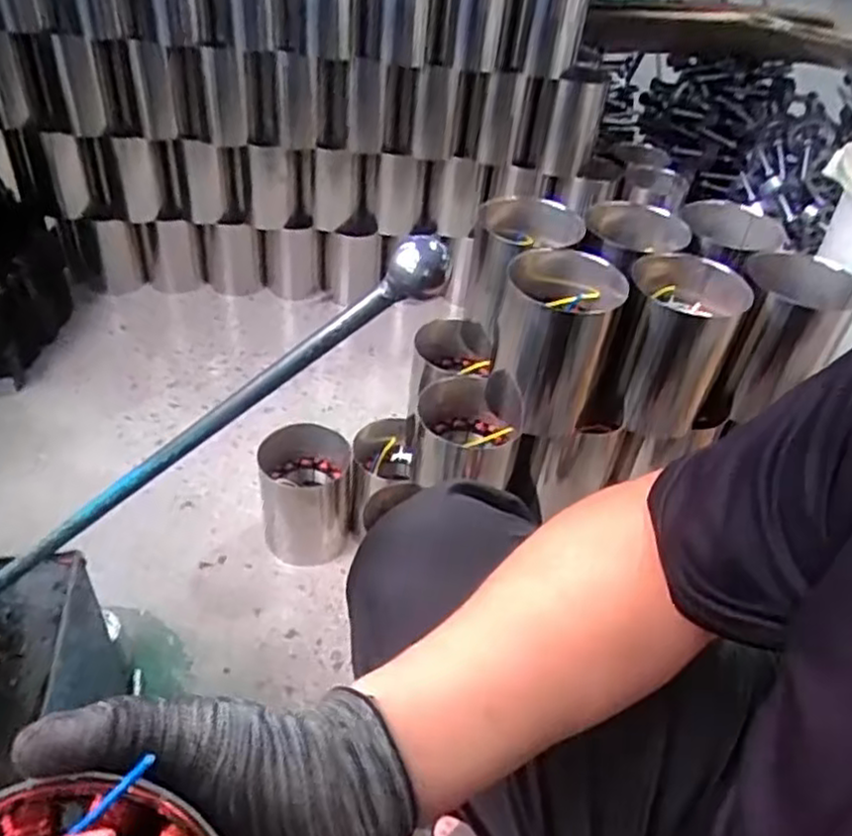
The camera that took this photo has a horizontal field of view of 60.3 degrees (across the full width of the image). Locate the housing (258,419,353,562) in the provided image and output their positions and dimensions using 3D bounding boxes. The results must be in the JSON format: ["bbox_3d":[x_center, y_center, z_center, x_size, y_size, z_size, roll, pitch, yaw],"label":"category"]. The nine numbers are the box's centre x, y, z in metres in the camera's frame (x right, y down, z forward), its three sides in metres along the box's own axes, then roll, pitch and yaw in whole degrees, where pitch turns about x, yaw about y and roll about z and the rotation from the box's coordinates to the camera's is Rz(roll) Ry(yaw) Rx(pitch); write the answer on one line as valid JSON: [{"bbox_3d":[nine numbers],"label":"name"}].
[{"bbox_3d":[-0.164,0.109,1.011,0.120,0.151,0.110,-4,43,-13],"label":"housing"}]

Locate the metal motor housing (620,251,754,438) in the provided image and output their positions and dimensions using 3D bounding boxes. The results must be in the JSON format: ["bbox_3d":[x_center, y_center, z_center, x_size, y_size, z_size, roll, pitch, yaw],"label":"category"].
[{"bbox_3d":[0.264,-0.079,0.804,0.117,0.157,0.126,22,43,16],"label":"metal motor housing"}]

